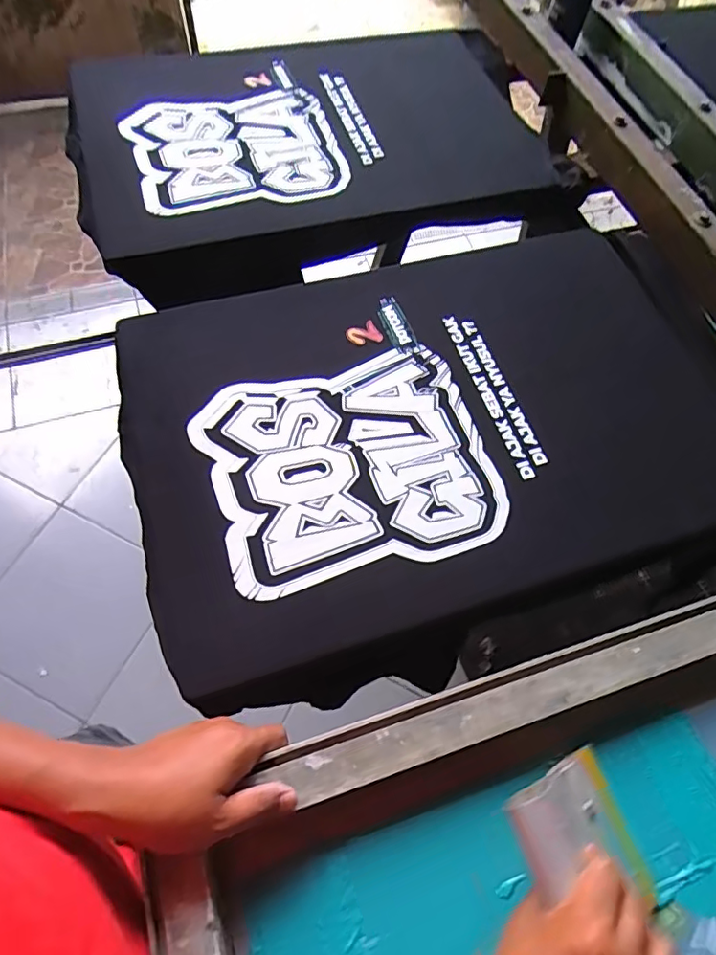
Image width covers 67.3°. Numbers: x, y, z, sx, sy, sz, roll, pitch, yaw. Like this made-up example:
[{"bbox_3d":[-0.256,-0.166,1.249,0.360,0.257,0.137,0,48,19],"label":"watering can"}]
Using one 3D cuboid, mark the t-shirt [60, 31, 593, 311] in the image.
[{"bbox_3d":[-0.059,-0.493,0.786,0.658,0.087,0.418,-17,66,-11],"label":"t-shirt"}]

